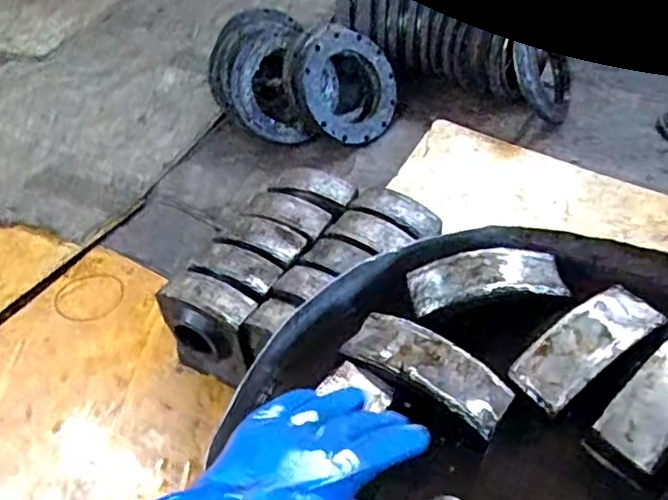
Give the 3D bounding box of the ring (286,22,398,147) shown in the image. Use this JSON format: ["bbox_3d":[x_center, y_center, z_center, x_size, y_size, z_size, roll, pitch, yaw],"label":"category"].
[{"bbox_3d":[0.020,-0.386,1.487,0.242,0.285,0.068,-59,26,-10],"label":"ring"}]

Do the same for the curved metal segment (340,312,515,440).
[{"bbox_3d":[0.088,0.110,0.598,0.156,0.030,0.062,24,53,26],"label":"curved metal segment"}]

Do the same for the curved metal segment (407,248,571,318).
[{"bbox_3d":[0.159,0.026,0.659,0.156,0.027,0.065,-10,46,-4],"label":"curved metal segment"}]

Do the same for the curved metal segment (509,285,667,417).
[{"bbox_3d":[0.243,0.086,0.601,0.160,0.030,0.062,-30,51,-22],"label":"curved metal segment"}]

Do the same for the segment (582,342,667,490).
[{"bbox_3d":[0.299,0.130,0.567,0.066,0.044,0.164,34,72,30],"label":"segment"}]

